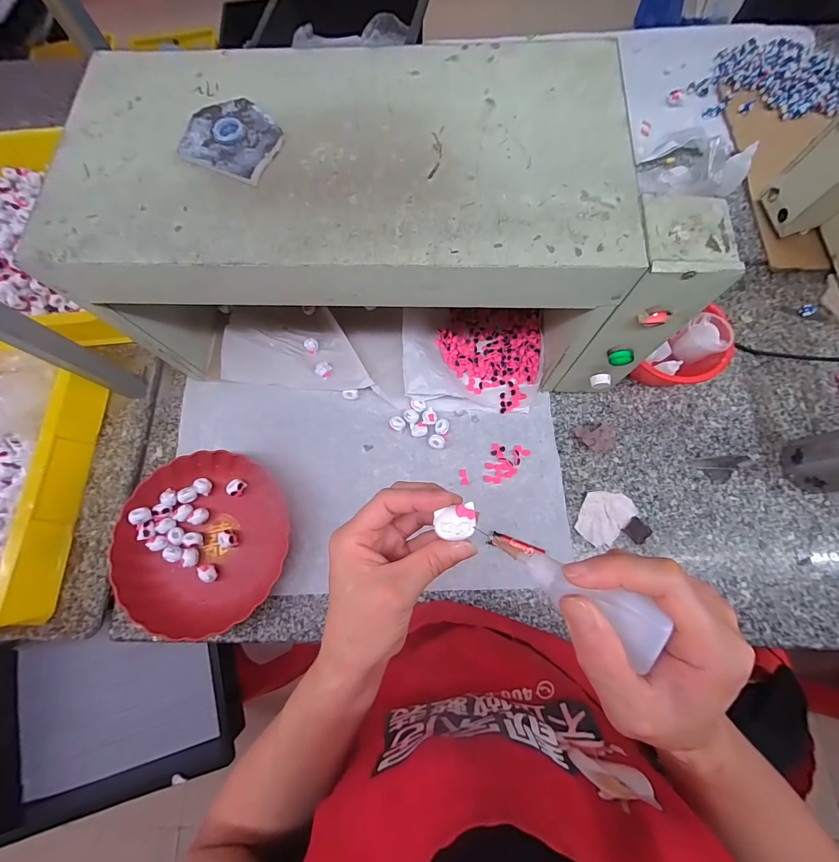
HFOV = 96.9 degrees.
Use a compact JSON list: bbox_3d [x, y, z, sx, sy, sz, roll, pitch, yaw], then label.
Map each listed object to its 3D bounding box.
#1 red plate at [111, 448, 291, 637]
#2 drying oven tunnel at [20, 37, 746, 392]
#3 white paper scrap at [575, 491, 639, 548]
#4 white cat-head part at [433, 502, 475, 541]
[{"bbox_3d":[-0.307,0.151,0.533,0.224,0.040,0.240,-1,73,2],"label":"red plate"},{"bbox_3d":[-0.040,-0.241,0.477,0.661,0.237,0.318,3,75,3],"label":"drying oven tunnel"},{"bbox_3d":[0.267,0.121,0.536,0.064,0.011,0.086,42,79,13],"label":"white paper scrap"},{"bbox_3d":[0.023,0.055,0.226,0.025,0.005,0.020,-10,73,-1],"label":"white cat-head part"}]

